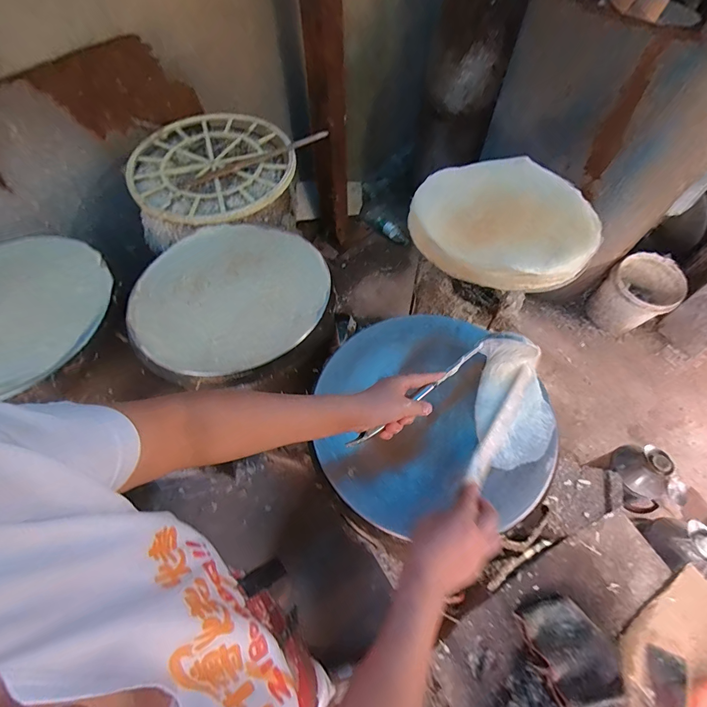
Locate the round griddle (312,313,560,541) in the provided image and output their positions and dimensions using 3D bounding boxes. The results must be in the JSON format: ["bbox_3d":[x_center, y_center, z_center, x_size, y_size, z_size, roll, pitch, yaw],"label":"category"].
[{"bbox_3d":[0.119,0.078,0.572,0.342,0.041,0.350,-1,56,2],"label":"round griddle"}]

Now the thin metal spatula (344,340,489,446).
[{"bbox_3d":[0.096,0.054,0.499,0.260,0.011,0.012,-33,61,-22],"label":"thin metal spatula"}]

